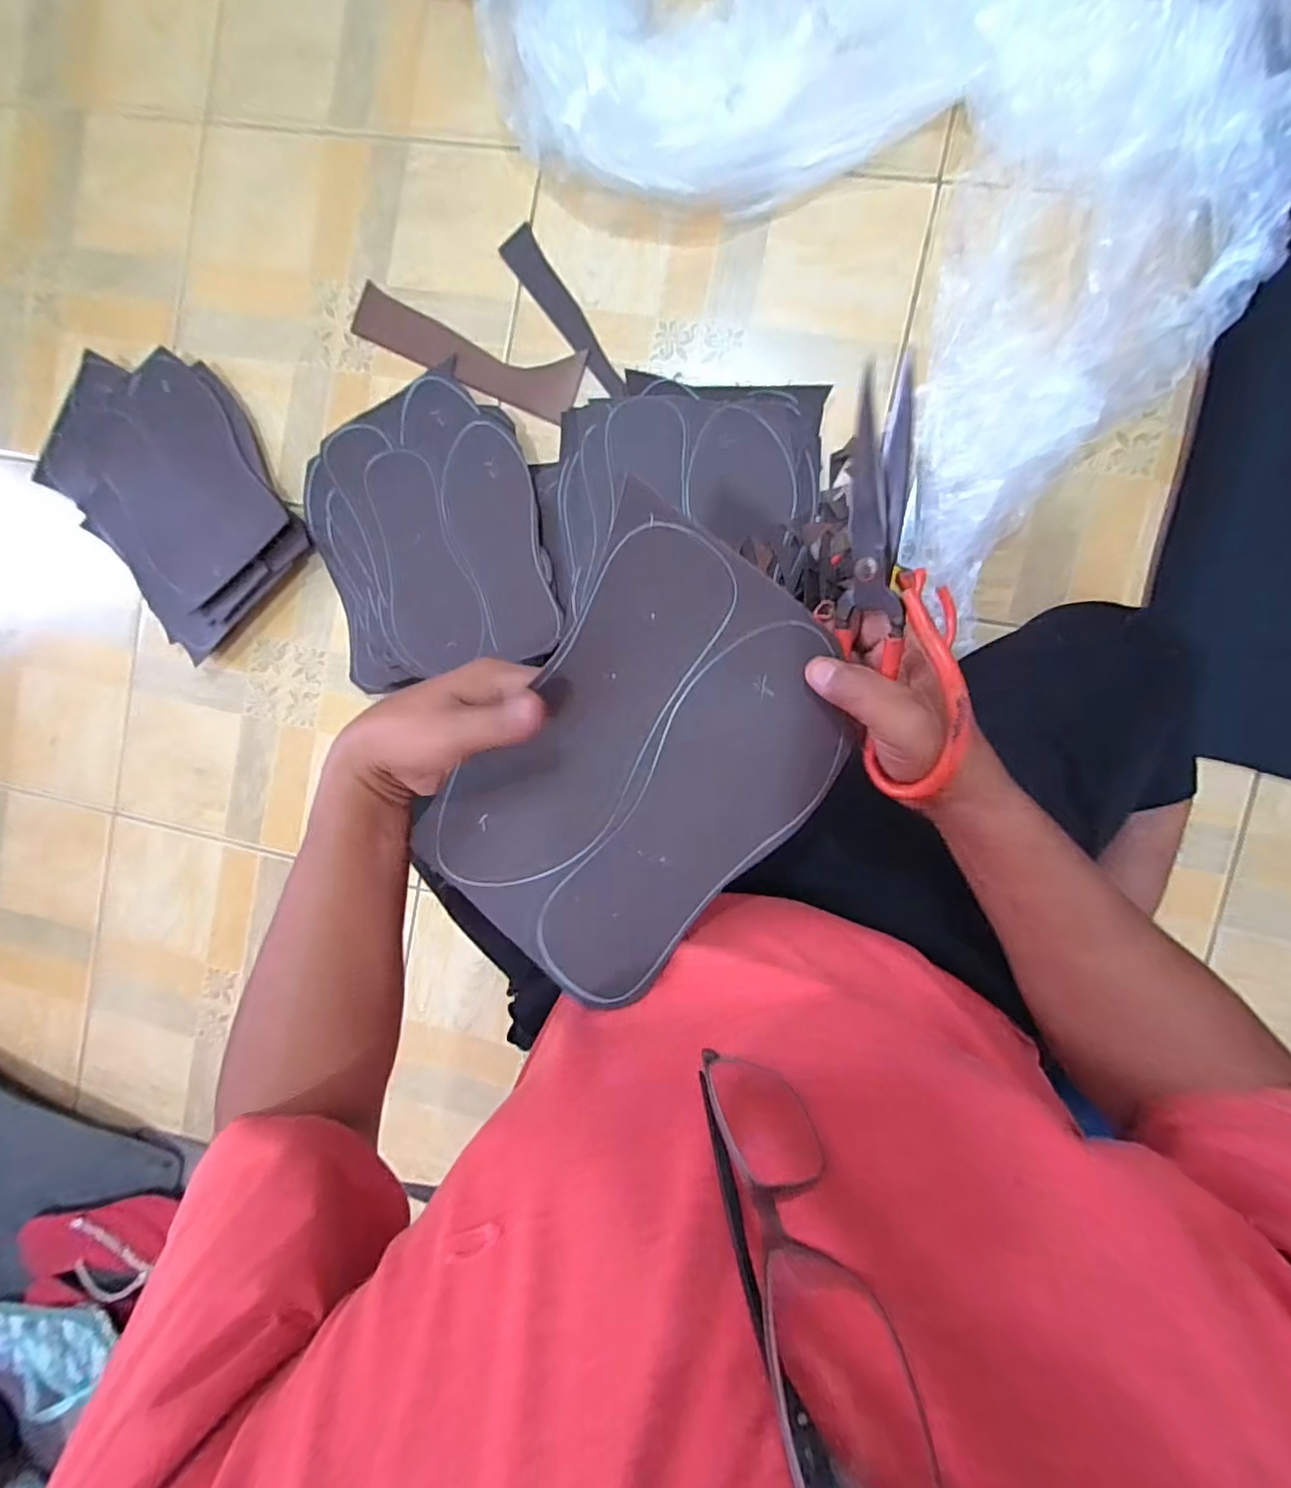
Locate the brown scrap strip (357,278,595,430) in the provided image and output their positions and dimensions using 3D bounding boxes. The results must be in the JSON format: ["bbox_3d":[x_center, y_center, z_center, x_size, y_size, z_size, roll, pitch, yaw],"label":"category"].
[{"bbox_3d":[-0.194,-0.432,0.635,0.267,0.007,0.075,27,97,4],"label":"brown scrap strip"}]

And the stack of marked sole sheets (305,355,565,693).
[{"bbox_3d":[-0.232,-0.217,0.629,0.249,0.050,0.286,-12,92,8],"label":"stack of marked sole sheets"}]

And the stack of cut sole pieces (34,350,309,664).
[{"bbox_3d":[-0.533,-0.283,0.670,0.223,0.032,0.306,-38,89,8],"label":"stack of cut sole pieces"}]

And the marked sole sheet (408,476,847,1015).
[{"bbox_3d":[-0.001,0.015,0.335,0.174,0.031,0.252,35,97,0],"label":"marked sole sheet"}]

